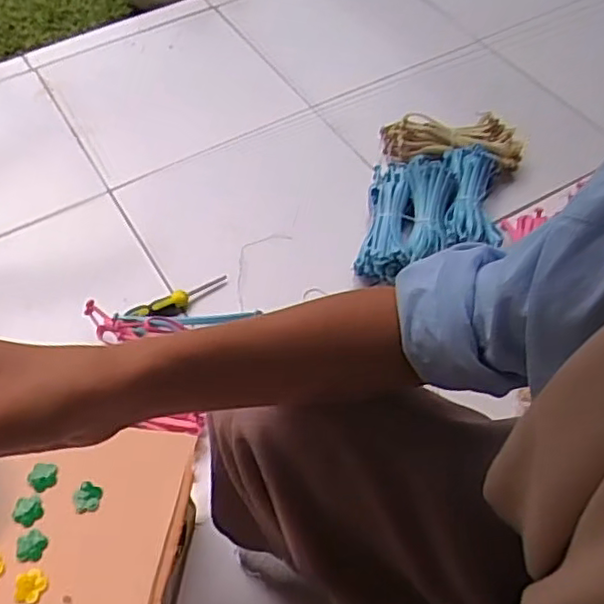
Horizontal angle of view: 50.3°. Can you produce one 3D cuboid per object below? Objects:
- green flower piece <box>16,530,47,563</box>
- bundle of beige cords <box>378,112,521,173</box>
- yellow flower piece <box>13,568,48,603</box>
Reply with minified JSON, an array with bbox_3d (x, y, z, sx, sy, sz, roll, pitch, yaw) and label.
[{"bbox_3d":[-0.212,0.191,0.503,0.022,0.006,0.024,0,55,1],"label":"green flower piece"},{"bbox_3d":[0.242,-0.261,1.052,0.227,0.063,0.074,9,55,7],"label":"bundle of beige cords"},{"bbox_3d":[-0.205,0.214,0.484,0.024,0.004,0.024,0,55,1],"label":"yellow flower piece"}]

